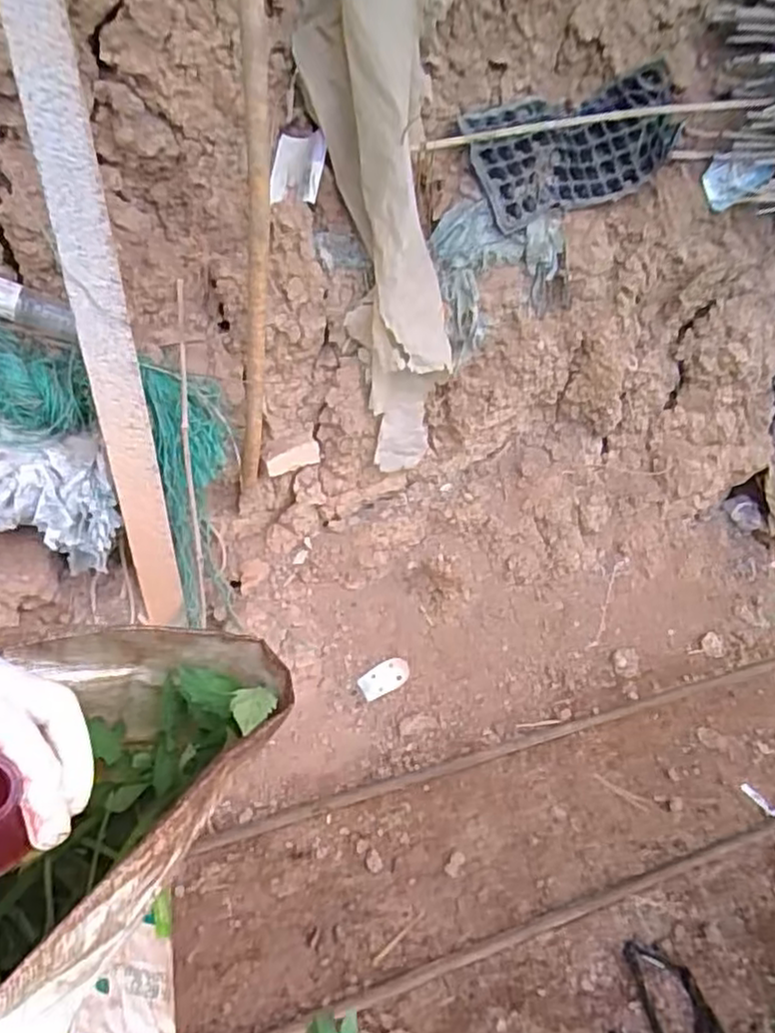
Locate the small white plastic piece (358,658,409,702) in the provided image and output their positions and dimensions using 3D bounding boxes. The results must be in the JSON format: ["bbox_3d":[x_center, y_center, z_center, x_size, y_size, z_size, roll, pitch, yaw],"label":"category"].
[{"bbox_3d":[-0.005,0.337,1.428,0.110,0.012,0.058,-24,88,-18],"label":"small white plastic piece"}]

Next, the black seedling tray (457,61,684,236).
[{"bbox_3d":[0.386,-0.749,1.396,0.455,0.226,0.082,-25,17,-16],"label":"black seedling tray"}]

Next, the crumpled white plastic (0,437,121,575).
[{"bbox_3d":[-0.550,-0.007,1.108,0.215,0.233,0.066,-3,39,-9],"label":"crumpled white plastic"}]

